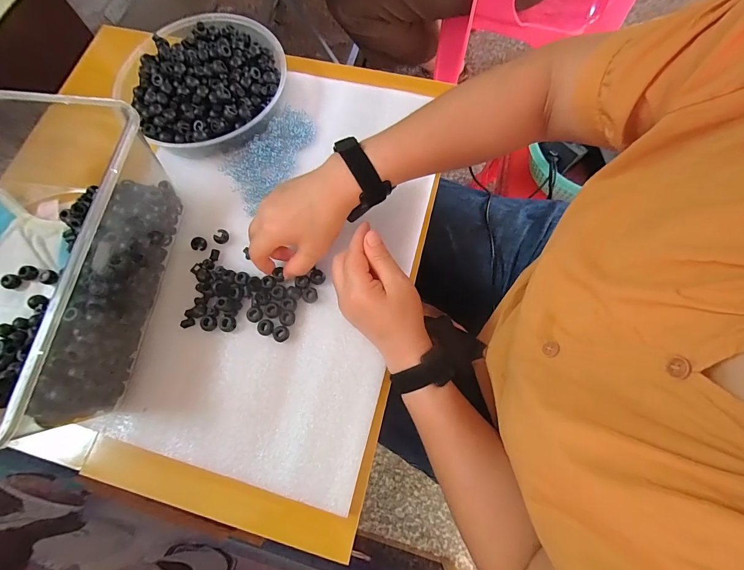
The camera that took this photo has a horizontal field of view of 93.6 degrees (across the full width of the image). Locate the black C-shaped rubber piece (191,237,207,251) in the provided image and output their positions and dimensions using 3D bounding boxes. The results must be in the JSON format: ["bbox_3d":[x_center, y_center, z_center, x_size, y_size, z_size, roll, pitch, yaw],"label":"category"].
[{"bbox_3d":[-0.214,-0.050,0.432,0.017,0.007,0.018,-1,72,2],"label":"black C-shaped rubber piece"}]

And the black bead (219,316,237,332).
[{"bbox_3d":[-0.165,0.045,0.402,0.017,0.011,0.018,-1,72,2],"label":"black bead"}]

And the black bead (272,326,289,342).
[{"bbox_3d":[-0.103,0.056,0.398,0.018,0.008,0.017,-1,72,2],"label":"black bead"}]

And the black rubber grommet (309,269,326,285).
[{"bbox_3d":[-0.065,-0.009,0.415,0.018,0.005,0.017,-1,72,2],"label":"black rubber grommet"}]

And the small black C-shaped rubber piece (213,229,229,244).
[{"bbox_3d":[-0.187,-0.060,0.435,0.018,0.013,0.015,-41,75,-10],"label":"small black C-shaped rubber piece"}]

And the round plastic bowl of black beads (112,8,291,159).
[{"bbox_3d":[-0.229,-0.283,0.482,0.211,0.049,0.224,-1,72,2],"label":"round plastic bowl of black beads"}]

